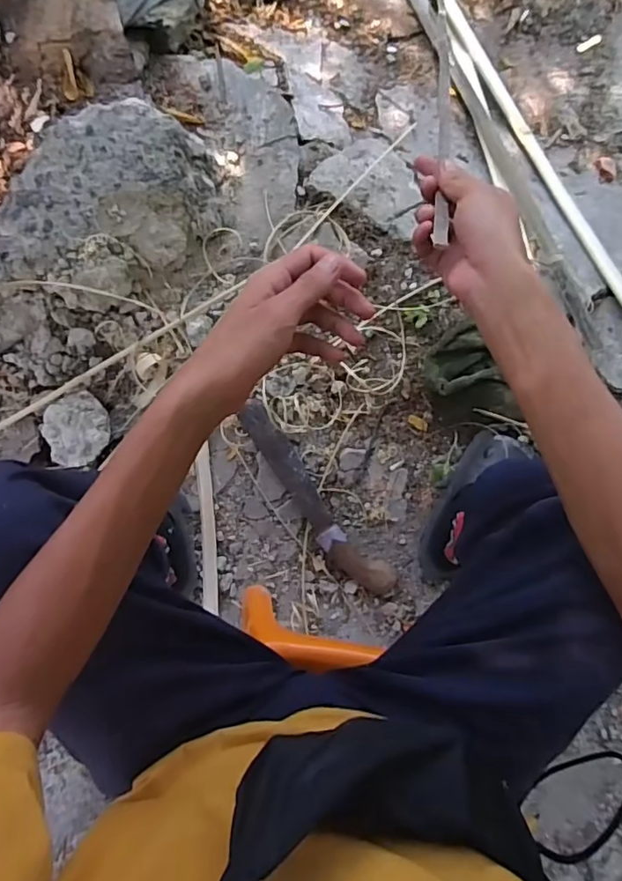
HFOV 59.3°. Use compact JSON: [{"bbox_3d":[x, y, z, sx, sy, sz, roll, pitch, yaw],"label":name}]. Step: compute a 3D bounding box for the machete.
[{"bbox_3d":[0.010,0.101,0.919,0.077,0.046,0.388,-35,88,-6],"label":"machete"}]

